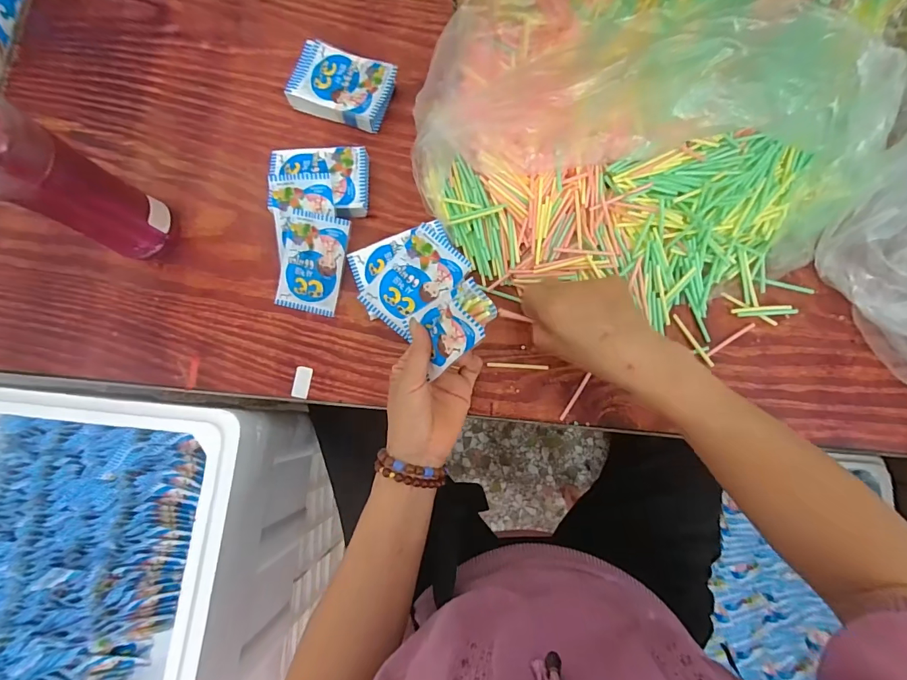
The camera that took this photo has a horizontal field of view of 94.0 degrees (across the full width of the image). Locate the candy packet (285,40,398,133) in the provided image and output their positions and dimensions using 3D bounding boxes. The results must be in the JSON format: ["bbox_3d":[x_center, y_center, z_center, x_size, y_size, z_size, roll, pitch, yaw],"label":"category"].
[{"bbox_3d":[-0.125,-0.287,0.483,0.108,0.031,0.073,22,83,7],"label":"candy packet"}]

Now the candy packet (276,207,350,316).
[{"bbox_3d":[-0.151,-0.082,0.451,0.066,0.009,0.102,13,97,3],"label":"candy packet"}]

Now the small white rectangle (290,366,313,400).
[{"bbox_3d":[-0.160,0.045,0.447,0.018,0.005,0.033,9,82,5],"label":"small white rectangle"}]

